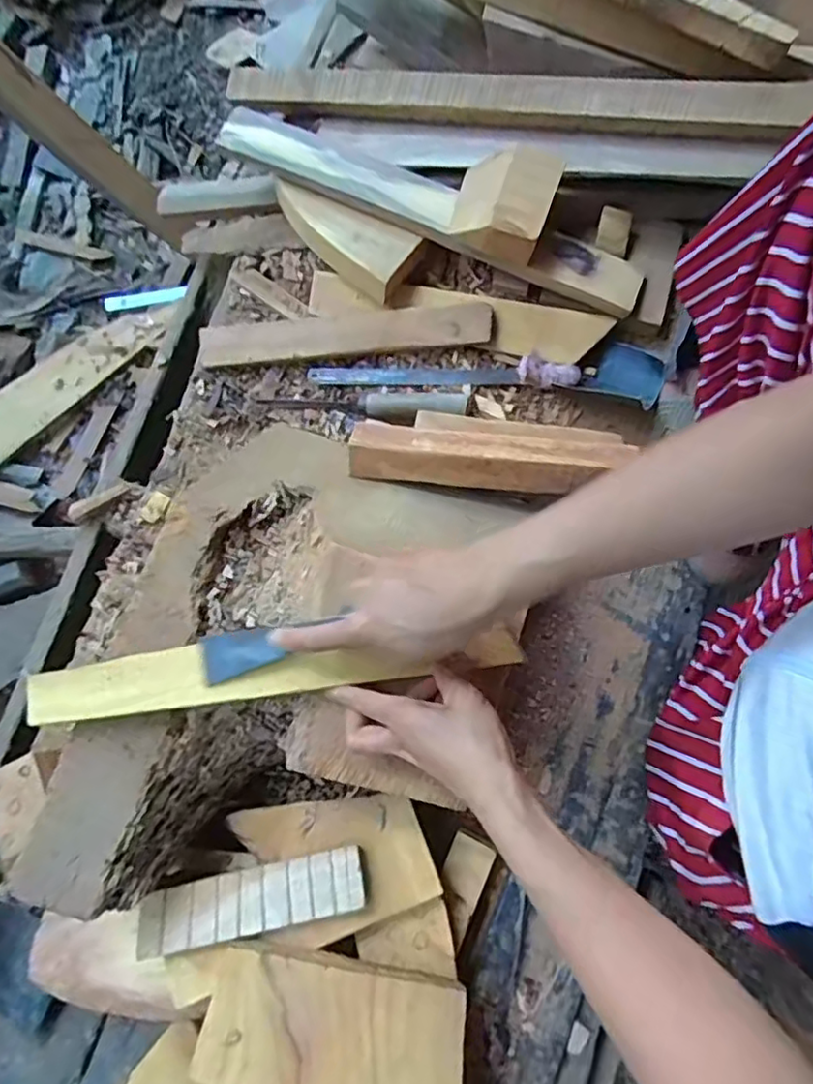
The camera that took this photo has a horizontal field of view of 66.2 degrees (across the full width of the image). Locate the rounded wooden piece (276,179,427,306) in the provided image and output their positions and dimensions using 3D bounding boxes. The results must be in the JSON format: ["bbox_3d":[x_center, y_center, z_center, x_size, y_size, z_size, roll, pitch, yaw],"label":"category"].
[{"bbox_3d":[-0.072,-0.350,0.701,0.180,0.041,0.081,34,81,8],"label":"rounded wooden piece"}]

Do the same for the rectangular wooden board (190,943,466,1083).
[{"bbox_3d":[-0.059,0.409,0.507,0.212,0.023,0.117,9,79,4],"label":"rectangular wooden board"}]

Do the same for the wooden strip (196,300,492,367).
[{"bbox_3d":[-0.073,-0.237,0.710,0.330,0.015,0.047,-2,95,7],"label":"wooden strip"}]

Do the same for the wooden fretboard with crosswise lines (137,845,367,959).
[{"bbox_3d":[-0.133,0.311,0.541,0.192,0.016,0.049,-13,78,-1],"label":"wooden fretboard with crosswise lines"}]

